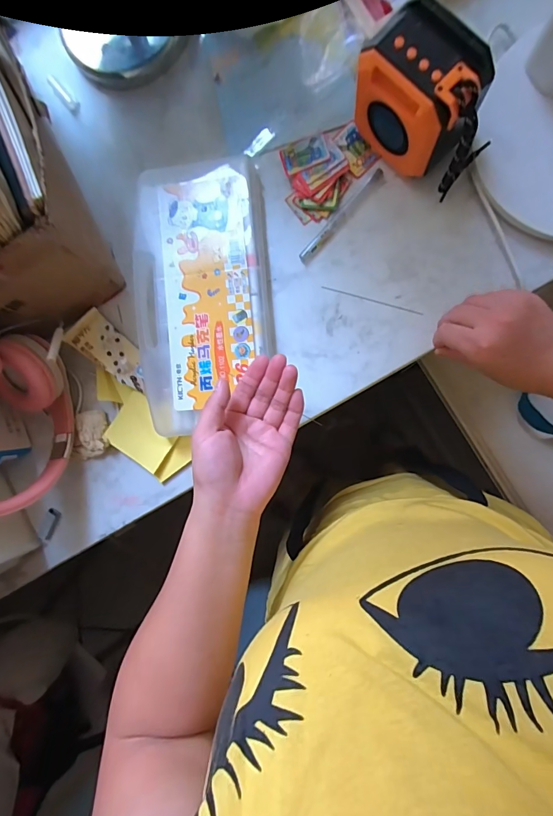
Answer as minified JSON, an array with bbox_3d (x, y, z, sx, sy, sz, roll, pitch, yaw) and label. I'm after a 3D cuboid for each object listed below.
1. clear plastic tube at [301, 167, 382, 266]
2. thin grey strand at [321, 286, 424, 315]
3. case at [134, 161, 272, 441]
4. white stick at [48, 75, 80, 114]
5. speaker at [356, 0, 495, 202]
[{"bbox_3d":[0.067,-0.203,0.411,0.011,0.005,0.119,44,96,5],"label":"clear plastic tube"},{"bbox_3d":[0.100,-0.114,0.409,0.108,0.004,0.004,18,93,7],"label":"thin grey strand"},{"bbox_3d":[-0.079,-0.120,0.418,0.142,0.034,0.278,-5,90,8],"label":"case"},{"bbox_3d":[-0.248,-0.368,0.453,0.013,0.008,0.050,-38,85,6],"label":"white stick"},{"bbox_3d":[0.134,-0.267,0.345,0.073,0.090,0.114,-37,86,7],"label":"speaker"}]

